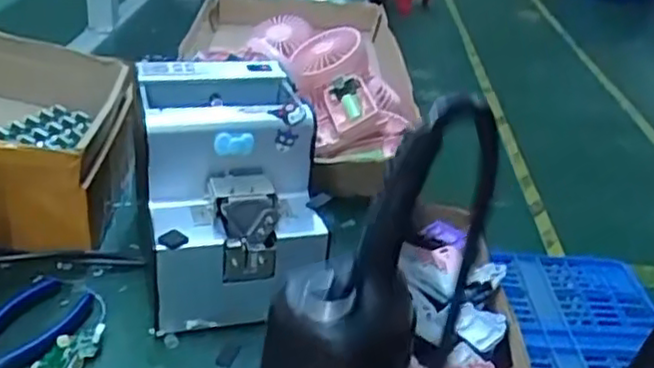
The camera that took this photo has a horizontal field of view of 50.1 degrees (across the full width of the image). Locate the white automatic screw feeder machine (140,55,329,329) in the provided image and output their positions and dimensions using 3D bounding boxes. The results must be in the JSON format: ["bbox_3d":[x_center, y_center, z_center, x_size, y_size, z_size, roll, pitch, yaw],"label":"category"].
[{"bbox_3d":[-0.079,0.005,0.553,0.121,0.153,0.162,-2,30,-16],"label":"white automatic screw feeder machine"}]

